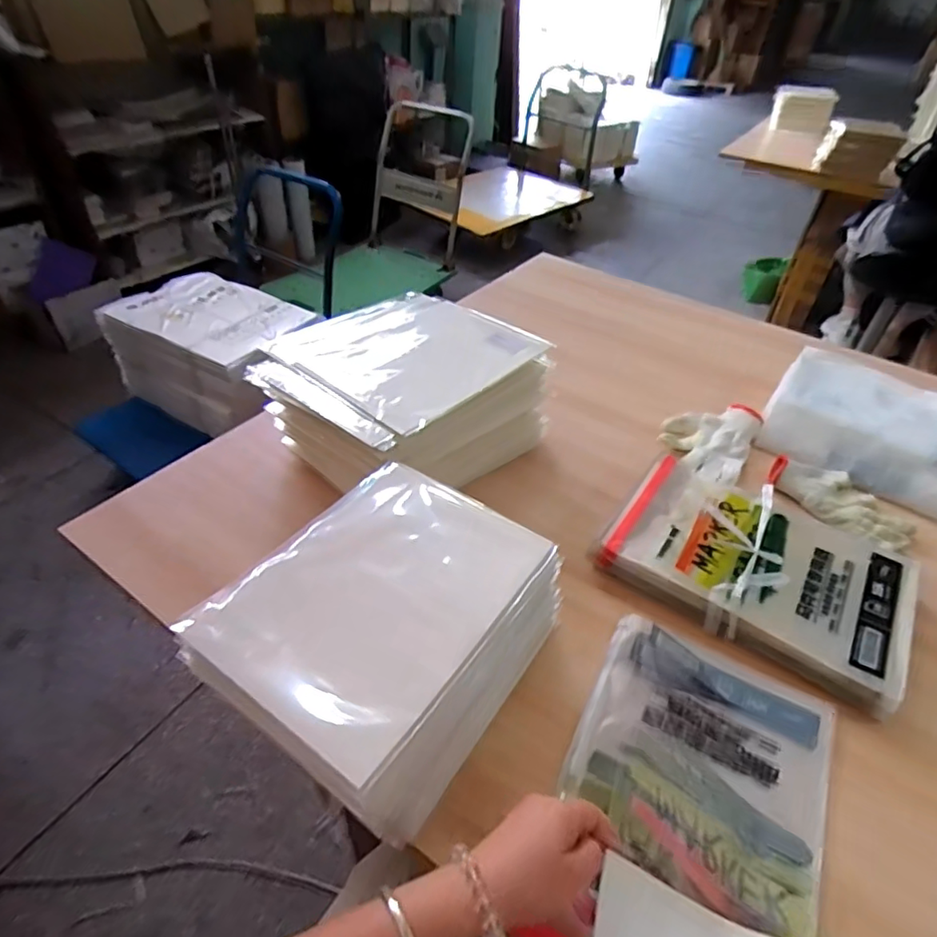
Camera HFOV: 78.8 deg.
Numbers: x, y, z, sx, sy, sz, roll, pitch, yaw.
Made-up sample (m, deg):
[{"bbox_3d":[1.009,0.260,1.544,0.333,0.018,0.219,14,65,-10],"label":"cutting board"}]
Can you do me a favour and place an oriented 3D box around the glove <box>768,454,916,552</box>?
[{"bbox_3d":[0.522,0.042,0.802,0.187,0.025,0.092,34,50,28],"label":"glove"}]

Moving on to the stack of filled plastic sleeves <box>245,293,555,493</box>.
[{"bbox_3d":[-0.094,-0.100,0.825,0.304,0.146,0.338,34,50,29],"label":"stack of filled plastic sleeves"}]

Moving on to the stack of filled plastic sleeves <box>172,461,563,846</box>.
[{"bbox_3d":[-0.076,0.155,0.538,0.224,0.155,0.279,27,47,23],"label":"stack of filled plastic sleeves"}]

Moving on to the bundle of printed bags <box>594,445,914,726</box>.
[{"bbox_3d":[0.349,0.116,0.697,0.330,0.041,0.229,28,47,24],"label":"bundle of printed bags"}]

